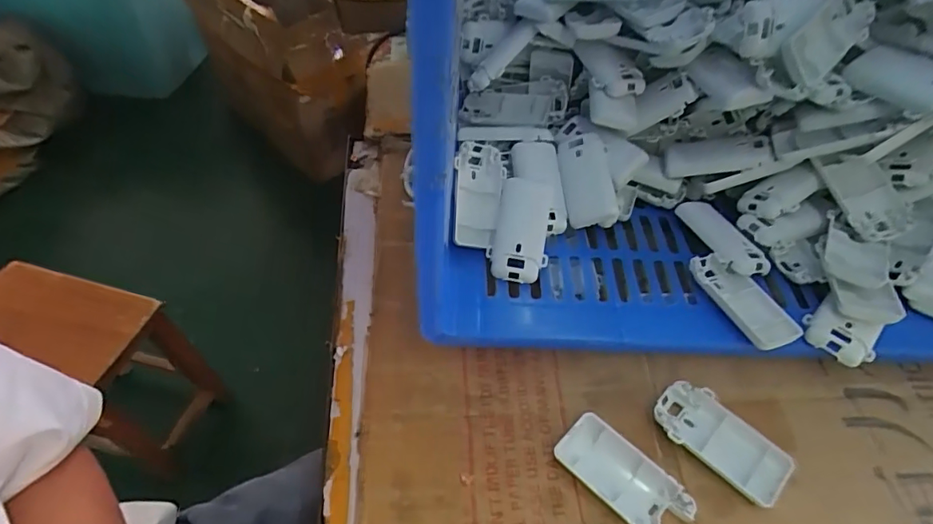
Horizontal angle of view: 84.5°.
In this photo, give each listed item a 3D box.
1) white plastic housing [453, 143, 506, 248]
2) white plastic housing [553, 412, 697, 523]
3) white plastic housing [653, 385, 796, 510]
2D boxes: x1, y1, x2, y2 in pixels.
[{"bbox_3d":[0.011,-0.061,0.471,0.040,0.027,0.096,5,83,4],"label":"white plastic housing"},{"bbox_3d":[0.113,0.157,0.373,0.045,0.014,0.096,-36,57,-28],"label":"white plastic housing"},{"bbox_3d":[0.193,0.135,0.391,0.098,0.019,0.050,32,56,26],"label":"white plastic housing"}]

